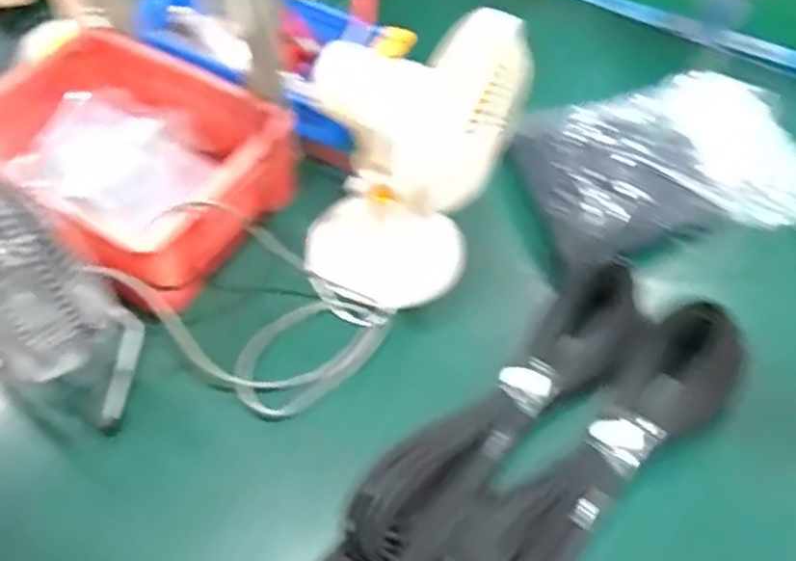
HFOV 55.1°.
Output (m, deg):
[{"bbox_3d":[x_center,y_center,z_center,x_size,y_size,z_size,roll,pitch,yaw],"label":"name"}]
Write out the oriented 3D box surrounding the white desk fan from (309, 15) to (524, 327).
[{"bbox_3d":[0.002,-0.107,0.798,0.200,0.322,0.150,10,52,5],"label":"white desk fan"}]

